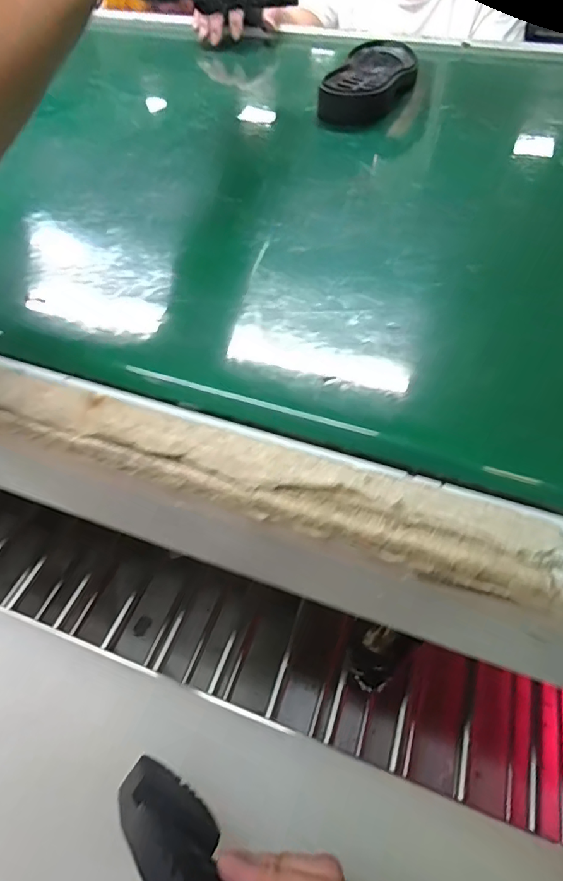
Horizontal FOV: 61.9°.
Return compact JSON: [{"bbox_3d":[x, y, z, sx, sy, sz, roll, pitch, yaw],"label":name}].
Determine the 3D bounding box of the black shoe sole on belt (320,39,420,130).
[{"bbox_3d":[0.116,-0.437,0.572,0.088,0.039,0.234,14,53,10],"label":"black shoe sole on belt"}]

